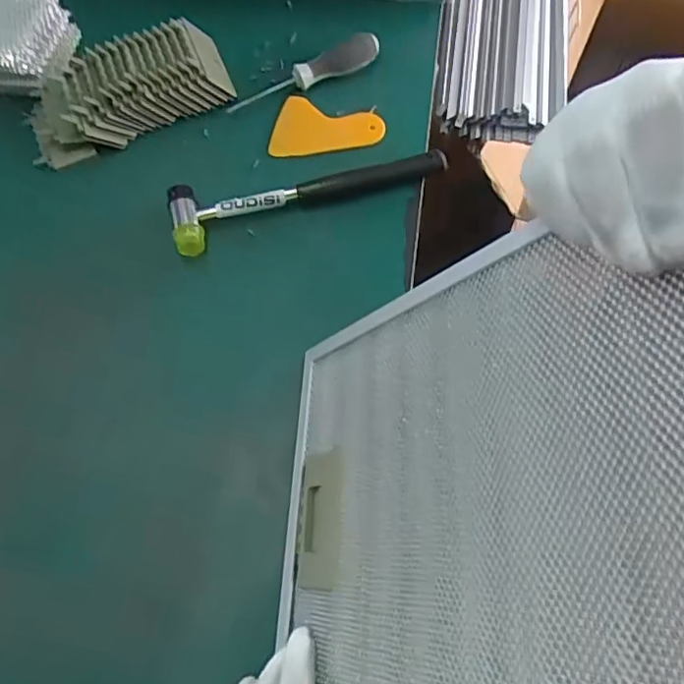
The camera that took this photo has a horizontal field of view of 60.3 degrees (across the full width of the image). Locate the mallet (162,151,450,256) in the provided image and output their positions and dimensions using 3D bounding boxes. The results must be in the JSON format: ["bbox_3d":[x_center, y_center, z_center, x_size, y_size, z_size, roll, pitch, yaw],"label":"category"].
[{"bbox_3d":[-0.031,-0.135,0.521,0.244,0.023,0.060,-16,68,-4],"label":"mallet"}]

